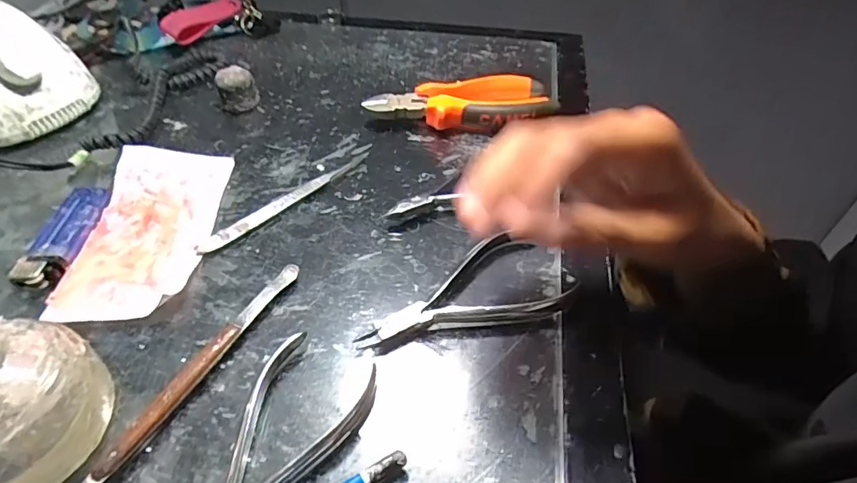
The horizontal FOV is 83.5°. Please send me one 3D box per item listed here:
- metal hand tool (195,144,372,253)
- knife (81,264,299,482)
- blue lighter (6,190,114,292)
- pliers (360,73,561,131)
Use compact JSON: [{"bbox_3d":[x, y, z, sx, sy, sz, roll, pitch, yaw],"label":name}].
[{"bbox_3d":[-0.091,-0.032,0.332,0.014,0.006,0.146,32,54,27],"label":"metal hand tool"},{"bbox_3d":[-0.116,0.068,0.232,0.010,0.011,0.162,21,49,18],"label":"knife"},{"bbox_3d":[-0.224,-0.004,0.297,0.025,0.014,0.081,0,46,-2],"label":"blue lighter"},{"bbox_3d":[0.027,-0.113,0.398,0.148,0.028,0.051,-1,46,-2],"label":"pliers"}]

